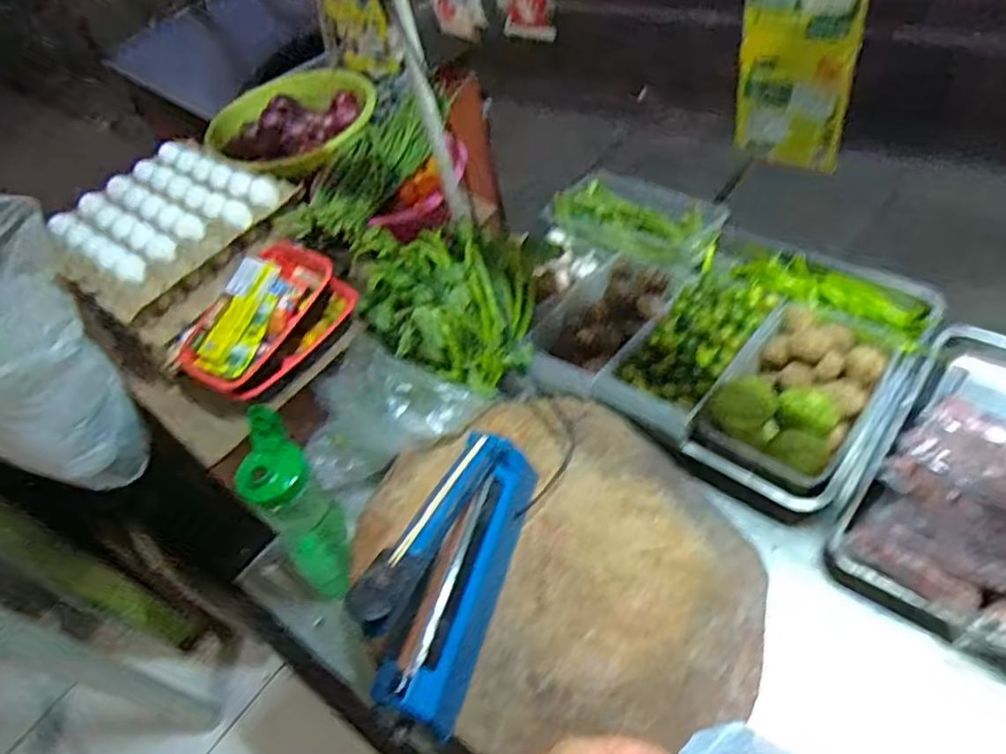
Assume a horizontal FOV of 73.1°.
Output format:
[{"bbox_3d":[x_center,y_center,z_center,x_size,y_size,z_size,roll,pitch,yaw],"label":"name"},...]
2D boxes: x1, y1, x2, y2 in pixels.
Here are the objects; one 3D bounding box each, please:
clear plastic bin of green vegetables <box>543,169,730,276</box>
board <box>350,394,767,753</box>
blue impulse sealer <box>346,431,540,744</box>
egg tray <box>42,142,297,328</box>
[{"bbox_3d":[0.209,-0.252,1.102,0.255,0.058,0.143,27,63,30],"label":"clear plastic bin of green vegetables"},{"bbox_3d":[0.053,0.209,0.744,0.374,0.054,0.402,-7,51,9],"label":"board"},{"bbox_3d":[-0.048,0.175,0.647,0.064,0.206,0.291,10,56,18],"label":"blue impulse sealer"},{"bbox_3d":[-0.496,-0.231,0.975,0.270,0.078,0.284,26,63,30],"label":"egg tray"}]

